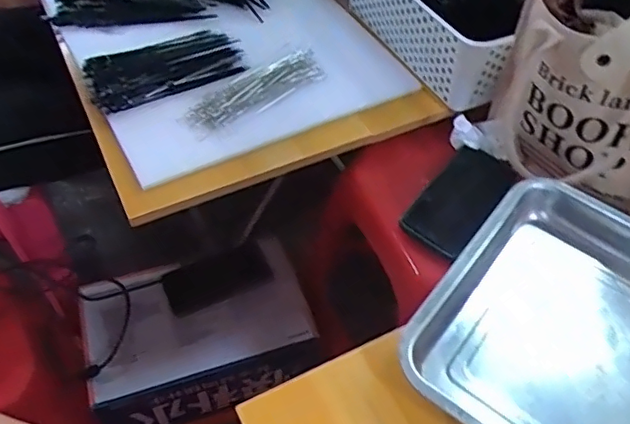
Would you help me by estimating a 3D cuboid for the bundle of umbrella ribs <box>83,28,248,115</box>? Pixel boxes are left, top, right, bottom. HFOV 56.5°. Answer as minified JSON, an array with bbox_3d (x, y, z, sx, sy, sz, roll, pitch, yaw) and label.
[{"bbox_3d":[-0.190,-0.187,0.745,0.189,0.026,0.101,-22,55,-19],"label":"bundle of umbrella ribs"}]

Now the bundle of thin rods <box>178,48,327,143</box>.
[{"bbox_3d":[-0.069,-0.148,0.729,0.201,0.023,0.062,-34,60,-26],"label":"bundle of thin rods"}]

